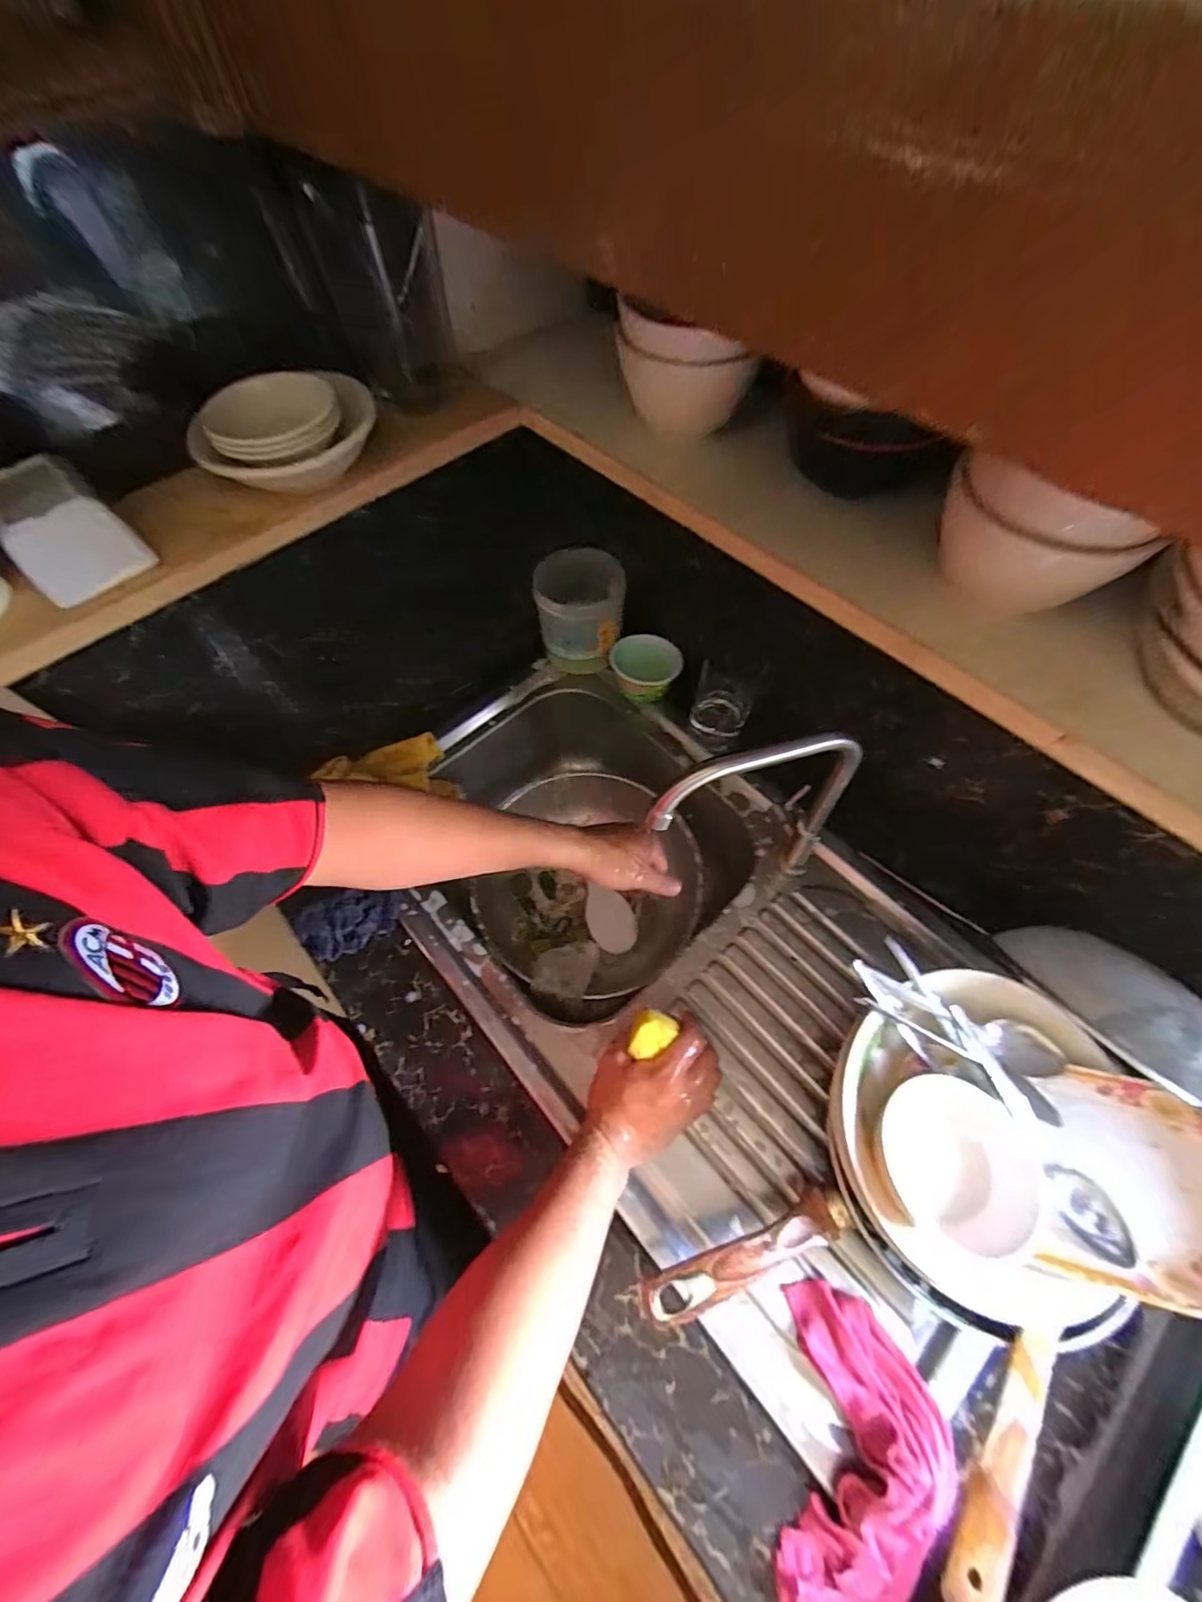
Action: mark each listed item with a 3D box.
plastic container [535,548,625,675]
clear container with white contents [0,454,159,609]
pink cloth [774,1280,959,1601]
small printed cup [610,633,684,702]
[{"bbox_3d":[-0.022,-0.246,0.712,0.092,0.123,0.091,9,62,7],"label":"plastic container"},{"bbox_3d":[-0.334,-0.168,0.331,0.078,0.044,0.060,39,70,20],"label":"clear container with white contents"},{"bbox_3d":[0.193,0.475,0.384,0.114,0.036,0.178,10,63,7],"label":"pink cloth"},{"bbox_3d":[0.059,-0.176,0.727,0.092,0.054,0.077,16,64,10],"label":"small printed cup"}]

